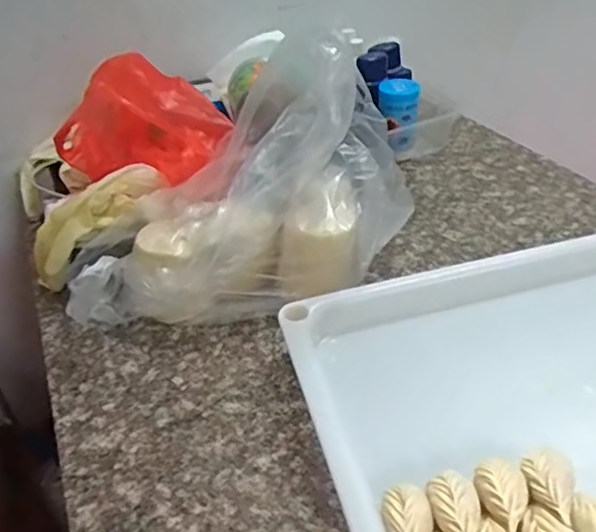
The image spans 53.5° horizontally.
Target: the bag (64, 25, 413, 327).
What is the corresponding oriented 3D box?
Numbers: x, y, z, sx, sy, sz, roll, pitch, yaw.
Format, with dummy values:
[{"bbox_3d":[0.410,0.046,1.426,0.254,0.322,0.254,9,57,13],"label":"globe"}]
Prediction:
[{"bbox_3d":[-0.046,-0.069,0.513,0.305,0.189,0.160,-25,41,-24],"label":"bag"}]

